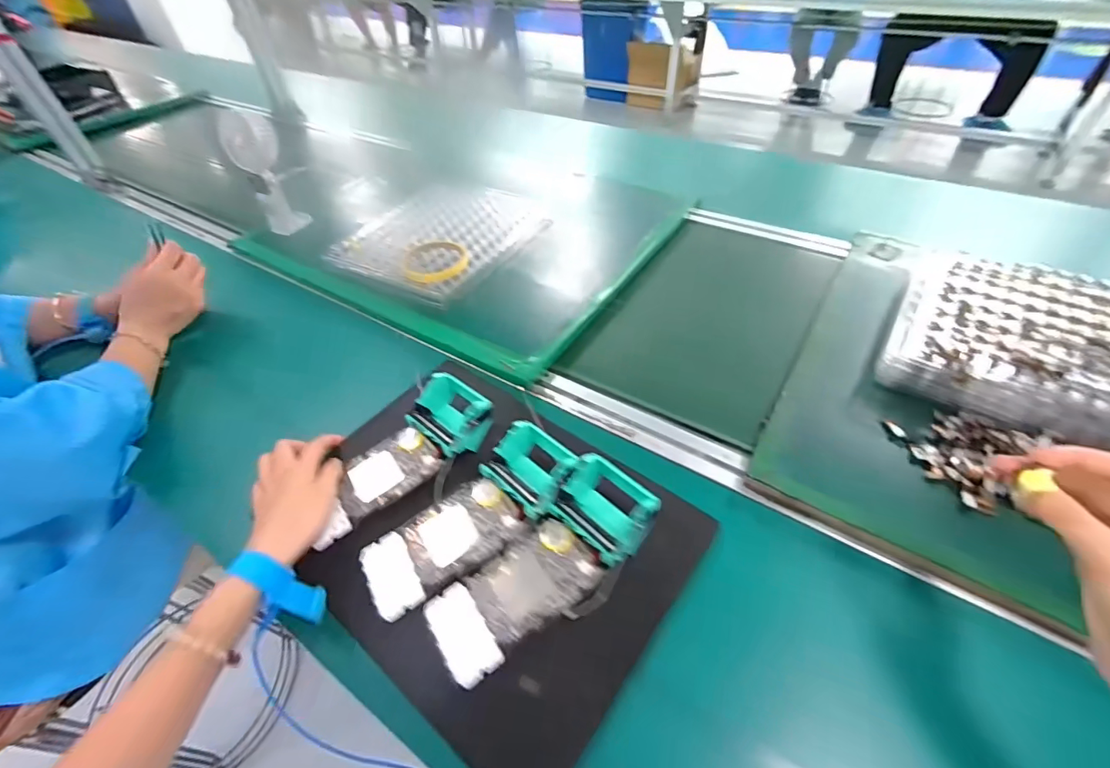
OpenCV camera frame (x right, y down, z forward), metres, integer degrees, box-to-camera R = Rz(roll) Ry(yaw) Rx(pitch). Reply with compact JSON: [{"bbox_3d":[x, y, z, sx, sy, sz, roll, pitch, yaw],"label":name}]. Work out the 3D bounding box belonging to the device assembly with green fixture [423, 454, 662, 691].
[{"bbox_3d":[-0.006,0.141,0.361,0.181,0.058,0.084,-31,53,-24],"label":"device assembly with green fixture"}]

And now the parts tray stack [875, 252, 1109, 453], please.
[{"bbox_3d":[0.499,-0.032,0.459,0.286,0.050,0.232,25,53,24],"label":"parts tray stack"}]

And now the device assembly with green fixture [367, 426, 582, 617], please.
[{"bbox_3d":[-0.069,0.111,0.397,0.188,0.029,0.078,-38,55,-13],"label":"device assembly with green fixture"}]

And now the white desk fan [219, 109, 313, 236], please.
[{"bbox_3d":[-0.451,-0.324,0.742,0.076,0.192,0.052,-26,51,-20],"label":"white desk fan"}]

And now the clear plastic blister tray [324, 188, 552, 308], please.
[{"bbox_3d":[-0.174,-0.238,0.723,0.246,0.031,0.287,26,54,24],"label":"clear plastic blister tray"}]

